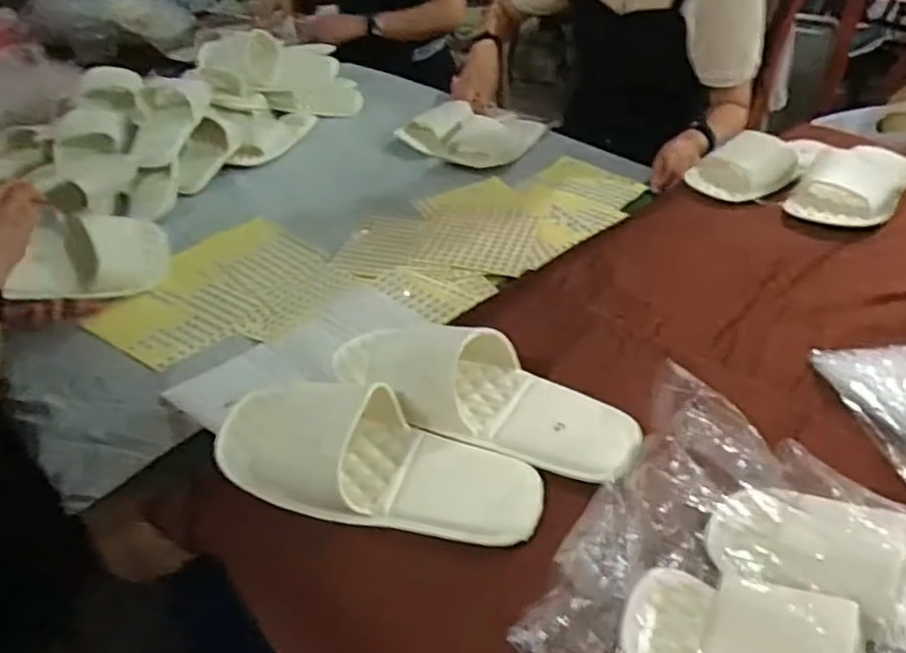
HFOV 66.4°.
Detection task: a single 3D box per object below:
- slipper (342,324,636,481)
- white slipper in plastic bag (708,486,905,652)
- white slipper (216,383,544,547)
[{"bbox_3d":[0.021,0.041,0.559,0.253,0.063,0.097,13,41,18],"label":"slipper"},{"bbox_3d":[0.269,0.155,0.404,0.222,0.041,0.099,23,43,11],"label":"white slipper in plastic bag"},{"bbox_3d":[-0.056,0.091,0.507,0.236,0.048,0.098,7,39,11],"label":"white slipper"}]

